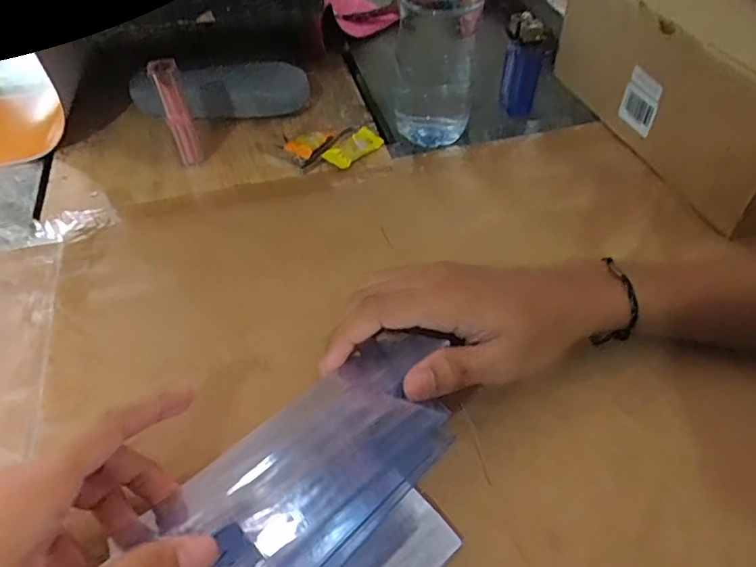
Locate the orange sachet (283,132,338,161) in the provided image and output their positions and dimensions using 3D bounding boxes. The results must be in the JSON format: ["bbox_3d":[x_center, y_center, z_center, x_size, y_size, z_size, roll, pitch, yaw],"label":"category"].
[{"bbox_3d":[-0.059,-0.120,0.462,0.027,0.011,0.045,23,53,18],"label":"orange sachet"}]

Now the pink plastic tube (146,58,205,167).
[{"bbox_3d":[-0.156,-0.129,0.421,0.020,0.085,0.020,-22,52,-18],"label":"pink plastic tube"}]

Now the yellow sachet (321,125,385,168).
[{"bbox_3d":[-0.020,-0.115,0.459,0.027,0.010,0.054,34,57,26],"label":"yellow sachet"}]

